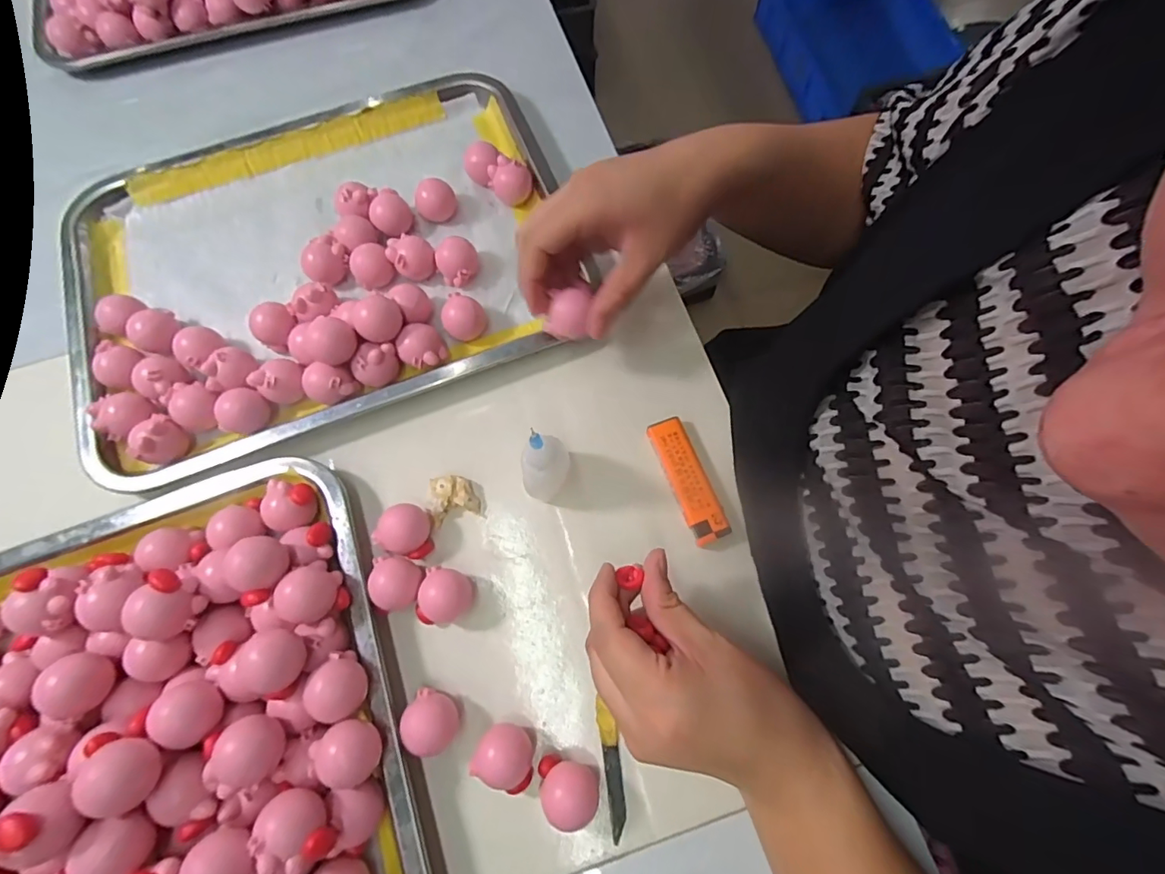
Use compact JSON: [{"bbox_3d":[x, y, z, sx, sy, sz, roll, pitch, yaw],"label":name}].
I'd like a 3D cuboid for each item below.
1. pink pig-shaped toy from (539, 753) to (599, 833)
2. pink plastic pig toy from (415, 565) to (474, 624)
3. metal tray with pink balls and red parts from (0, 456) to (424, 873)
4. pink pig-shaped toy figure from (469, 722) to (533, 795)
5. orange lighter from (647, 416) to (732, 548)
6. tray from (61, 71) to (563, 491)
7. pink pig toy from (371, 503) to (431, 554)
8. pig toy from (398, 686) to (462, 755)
[{"bbox_3d":[-0.008,0.183,0.264,0.031,0.027,0.025,7,72,5],"label":"pink pig-shaped toy"},{"bbox_3d":[-0.079,0.093,0.297,0.030,0.024,0.031,-1,71,2],"label":"pink plastic pig toy"},{"bbox_3d":[-0.215,0.197,0.244,0.260,0.065,0.353,-21,72,-5],"label":"metal tray with pink balls and red parts"},{"bbox_3d":[-0.040,0.169,0.271,0.031,0.023,0.027,23,74,10],"label":"pink pig-shaped toy figure"},{"bbox_3d":[0.065,0.027,0.321,0.023,0.012,0.080,-21,72,-5],"label":"orange lighter"},{"bbox_3d":[-0.189,-0.132,0.369,0.345,0.036,0.266,-20,72,-5],"label":"tray"},{"bbox_3d":[-0.107,0.057,0.310,0.027,0.023,0.029,-1,71,2],"label":"pink pig toy"},{"bbox_3d":[-0.081,0.154,0.275,0.029,0.026,0.026,36,76,13],"label":"pig toy"}]

